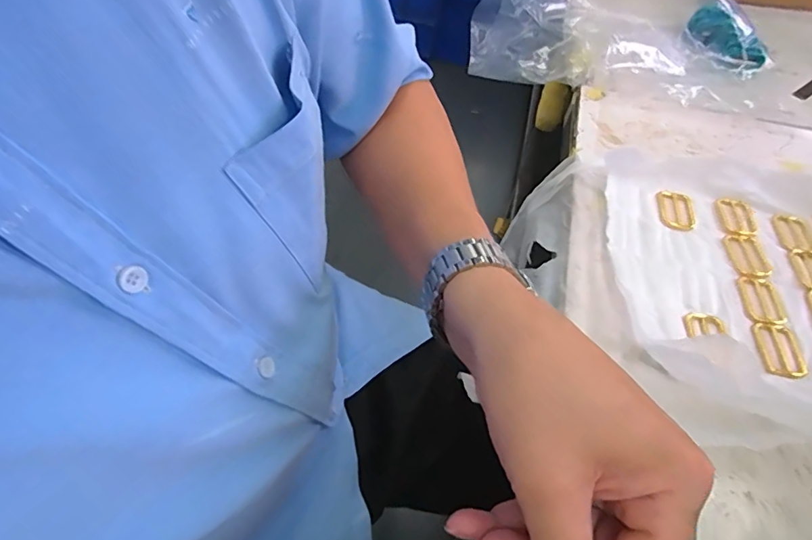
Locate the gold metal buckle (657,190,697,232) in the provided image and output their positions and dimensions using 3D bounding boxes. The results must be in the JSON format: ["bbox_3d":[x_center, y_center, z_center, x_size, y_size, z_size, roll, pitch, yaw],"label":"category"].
[{"bbox_3d":[0.254,-0.053,0.452,0.033,0.009,0.045,11,53,4],"label":"gold metal buckle"}]

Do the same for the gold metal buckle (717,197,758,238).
[{"bbox_3d":[0.314,-0.049,0.454,0.029,0.006,0.049,8,53,2],"label":"gold metal buckle"}]

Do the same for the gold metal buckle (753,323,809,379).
[{"bbox_3d":[0.290,0.062,0.371,0.032,0.004,0.045,9,53,2],"label":"gold metal buckle"}]

